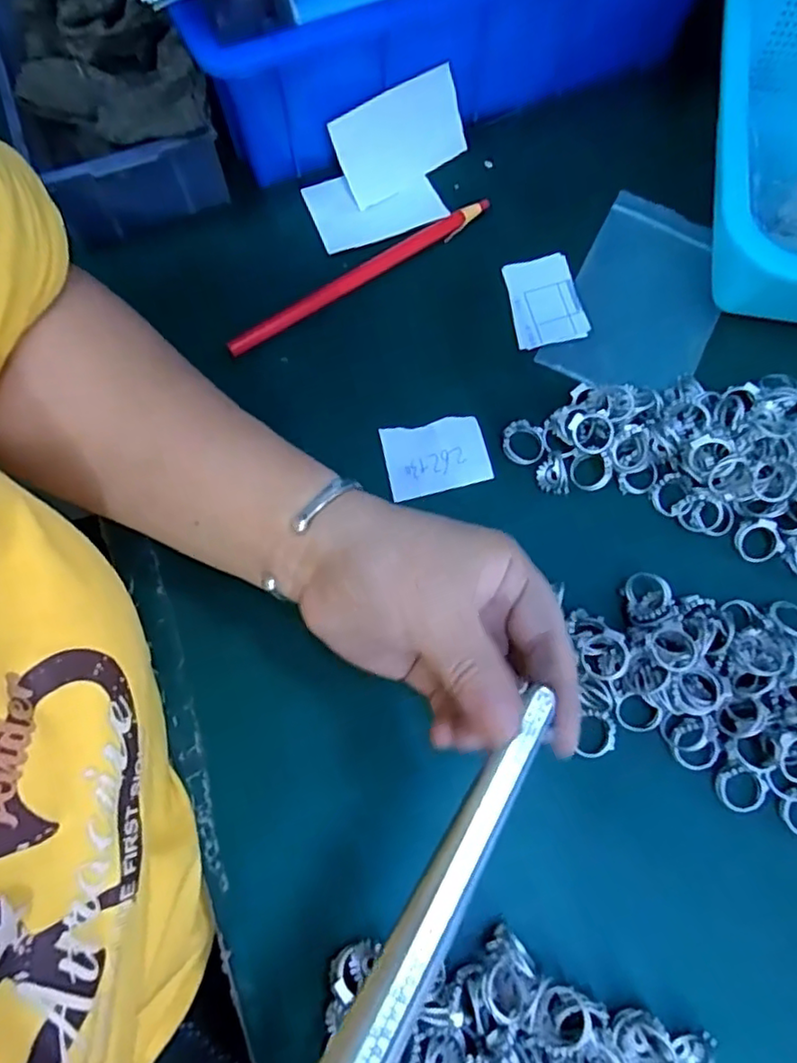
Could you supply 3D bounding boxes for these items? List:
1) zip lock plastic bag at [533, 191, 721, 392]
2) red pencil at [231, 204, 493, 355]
[{"bbox_3d":[0.136,-0.128,0.348,0.078,0.007,0.119,26,76,7],"label":"zip lock plastic bag"},{"bbox_3d":[-0.021,-0.142,0.349,0.165,0.008,0.010,-32,77,-8],"label":"red pencil"}]

